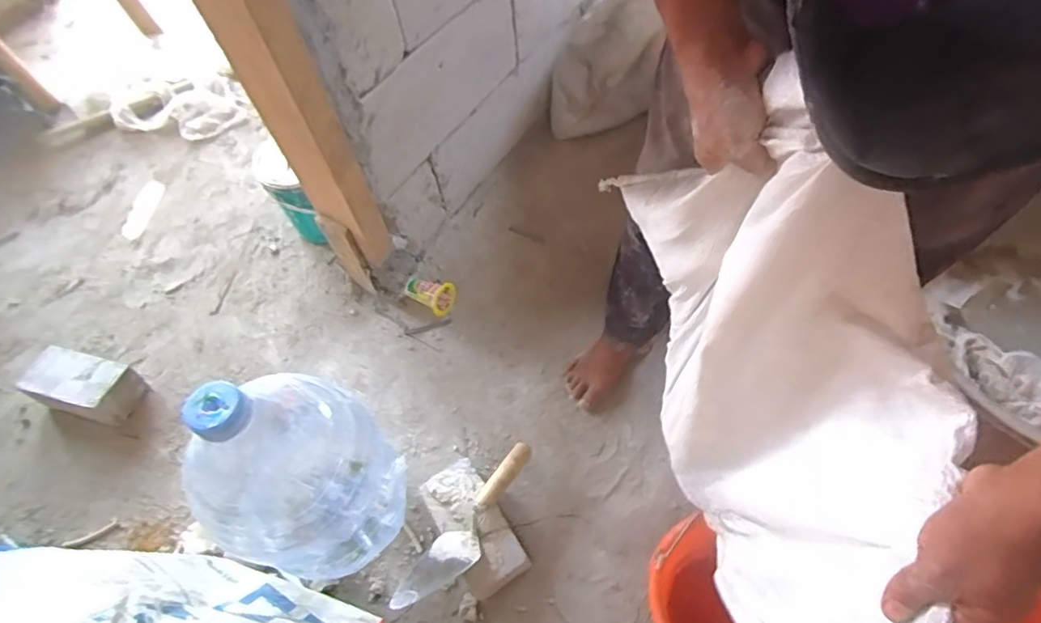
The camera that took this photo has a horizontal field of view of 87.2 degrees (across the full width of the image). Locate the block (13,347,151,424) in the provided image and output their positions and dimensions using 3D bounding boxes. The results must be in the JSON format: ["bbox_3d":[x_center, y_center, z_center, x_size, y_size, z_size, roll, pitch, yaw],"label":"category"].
[{"bbox_3d":[-0.821,0.136,1.024,0.210,0.081,0.111,13,61,12],"label":"block"}]

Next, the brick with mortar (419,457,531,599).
[{"bbox_3d":[-0.076,0.336,0.865,0.093,0.072,0.202,-29,61,-13],"label":"brick with mortar"}]

